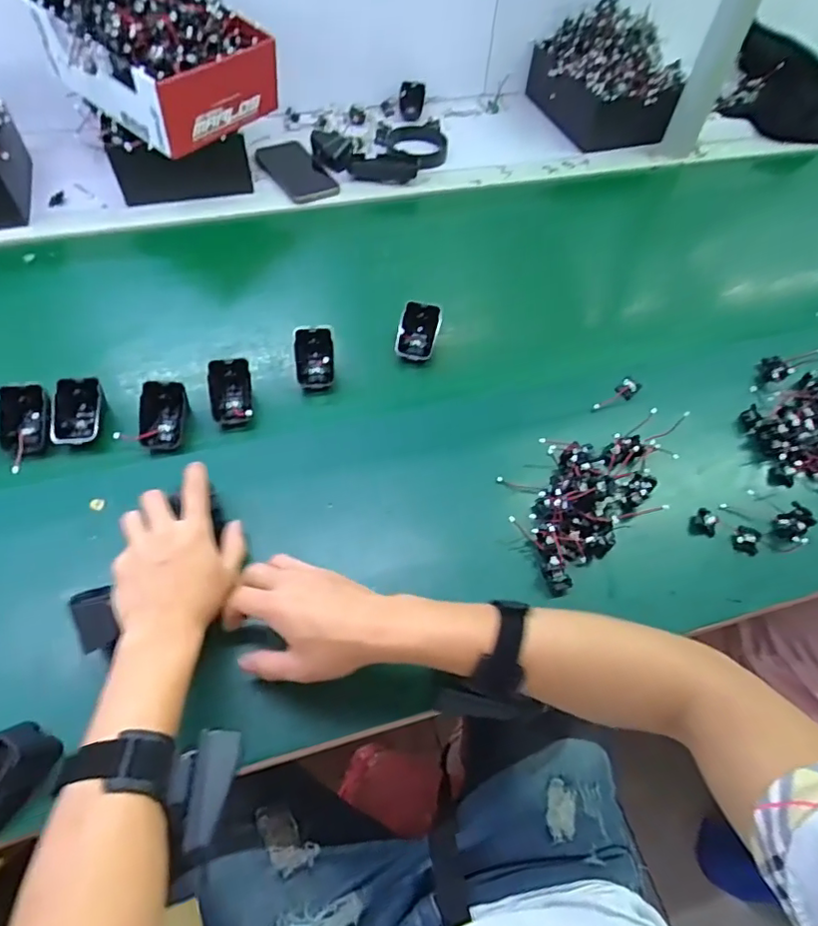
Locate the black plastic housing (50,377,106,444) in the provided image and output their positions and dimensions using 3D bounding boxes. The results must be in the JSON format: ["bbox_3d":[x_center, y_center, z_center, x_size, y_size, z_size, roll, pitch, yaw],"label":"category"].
[{"bbox_3d":[-0.335,-0.052,0.559,0.047,0.031,0.063,-4,57,-6],"label":"black plastic housing"}]

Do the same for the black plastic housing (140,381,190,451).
[{"bbox_3d":[-0.252,-0.045,0.571,0.041,0.050,0.058,0,57,-4],"label":"black plastic housing"}]

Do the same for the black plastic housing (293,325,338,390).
[{"bbox_3d":[-0.106,-0.116,0.621,0.045,0.045,0.063,-2,57,-5],"label":"black plastic housing"}]

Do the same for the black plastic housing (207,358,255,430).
[{"bbox_3d":[-0.188,-0.072,0.590,0.045,0.047,0.065,-6,57,-7],"label":"black plastic housing"}]

